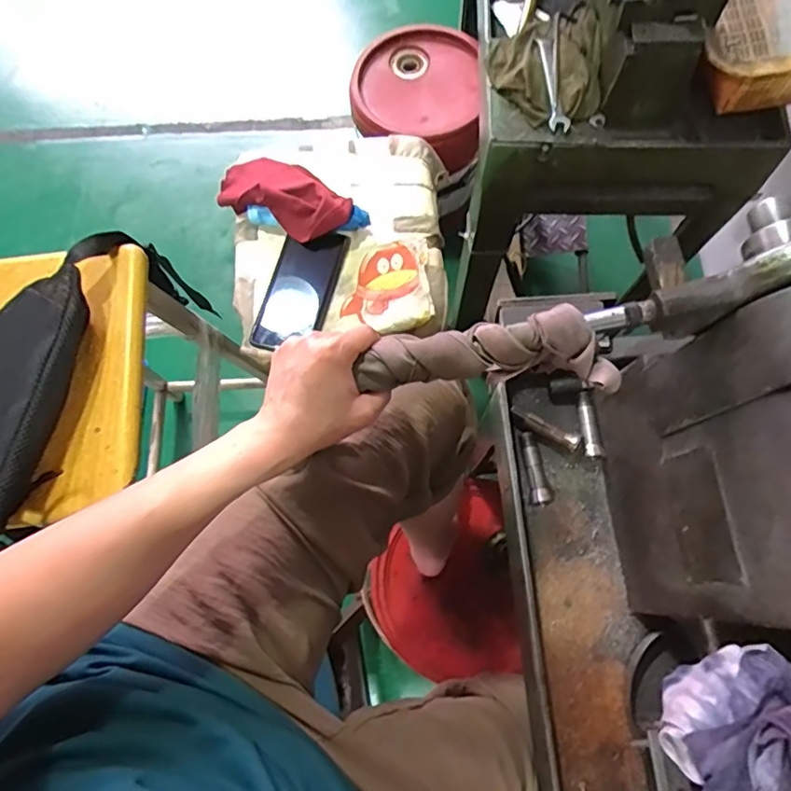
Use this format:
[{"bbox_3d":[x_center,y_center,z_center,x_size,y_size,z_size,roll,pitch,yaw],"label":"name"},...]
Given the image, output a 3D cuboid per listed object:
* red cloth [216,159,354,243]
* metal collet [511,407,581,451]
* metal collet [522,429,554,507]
[{"bbox_3d":[-0.139,-0.243,0.685,0.181,0.054,0.087,24,74,10],"label":"red cloth"},{"bbox_3d":[0.157,0.034,0.591,0.078,0.024,0.021,29,75,24],"label":"metal collet"},{"bbox_3d":[0.148,0.077,0.584,0.022,0.024,0.077,-5,72,1],"label":"metal collet"}]

